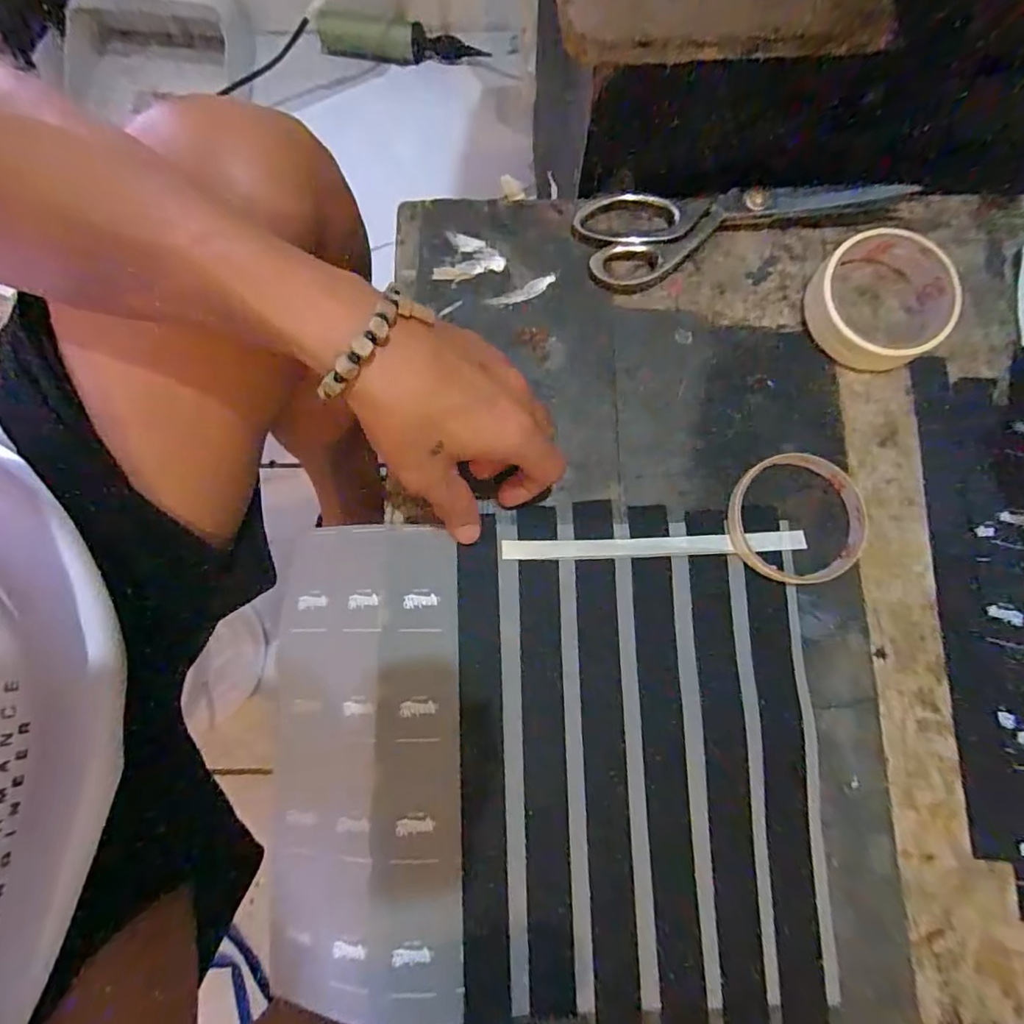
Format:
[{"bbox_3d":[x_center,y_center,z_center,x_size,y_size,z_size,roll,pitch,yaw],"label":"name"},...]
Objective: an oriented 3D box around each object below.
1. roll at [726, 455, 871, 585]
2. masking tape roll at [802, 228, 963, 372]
[{"bbox_3d":[0.183,0.004,0.336,0.084,0.013,0.084,0,79,1],"label":"roll"},{"bbox_3d":[0.246,-0.142,0.348,0.085,0.031,0.084,0,79,1],"label":"masking tape roll"}]

